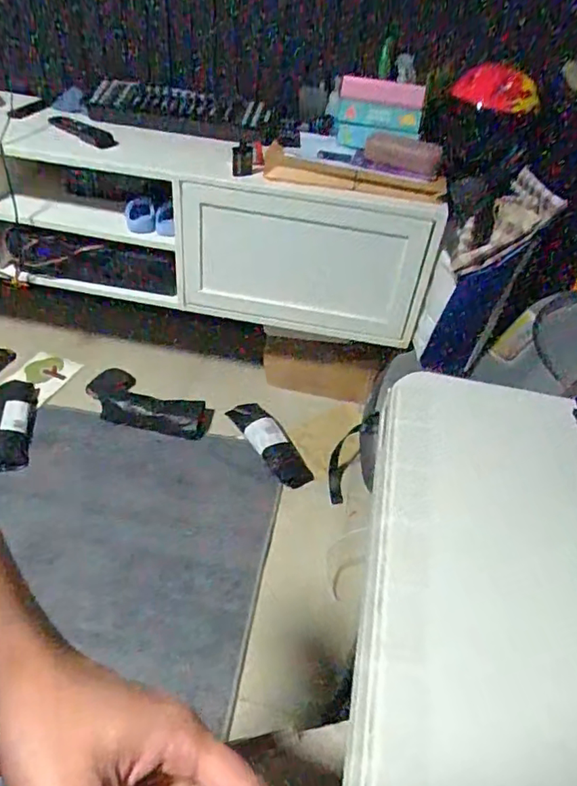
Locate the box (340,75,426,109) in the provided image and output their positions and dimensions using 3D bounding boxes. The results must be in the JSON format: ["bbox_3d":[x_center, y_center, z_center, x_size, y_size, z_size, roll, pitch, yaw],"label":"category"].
[{"bbox_3d":[0.210,-0.675,1.189,0.176,0.043,0.057,3,42,-4],"label":"box"}]

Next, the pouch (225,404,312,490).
[{"bbox_3d":[-0.046,0.128,1.396,0.095,0.039,0.284,-23,49,-29],"label":"pouch"}]

